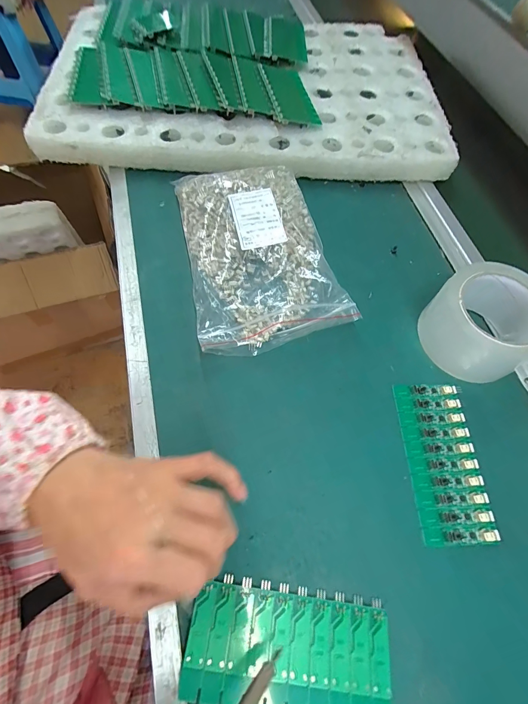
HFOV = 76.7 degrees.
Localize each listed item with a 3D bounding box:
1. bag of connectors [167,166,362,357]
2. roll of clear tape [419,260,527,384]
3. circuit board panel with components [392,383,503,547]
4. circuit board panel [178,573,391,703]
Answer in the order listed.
[{"bbox_3d":[-0.009,-0.115,0.372,0.157,0.040,0.231,-13,66,-11],"label":"bag of connectors"},{"bbox_3d":[0.218,-0.028,0.331,0.092,0.065,0.098,2,64,-4],"label":"roll of clear tape"},{"bbox_3d":[0.161,0.095,0.301,0.064,0.004,0.137,0,63,-3],"label":"circuit board panel with components"},{"bbox_3d":[0.017,0.203,0.227,0.135,0.004,0.063,11,56,0],"label":"circuit board panel"}]

